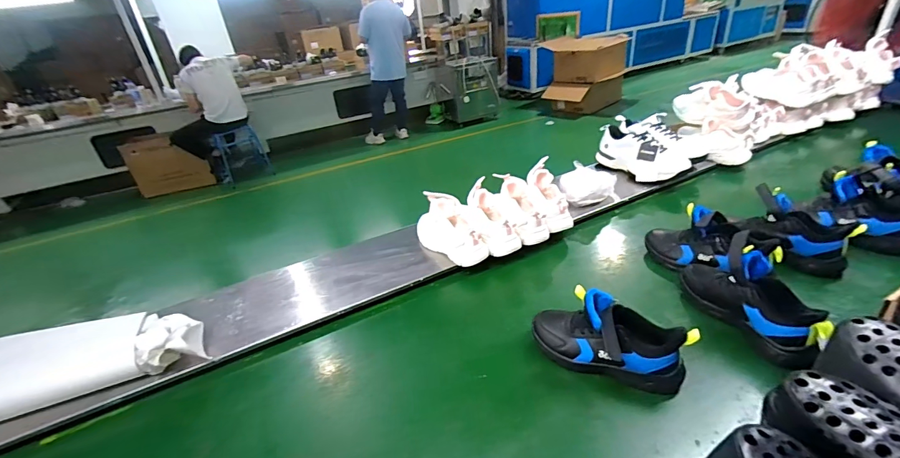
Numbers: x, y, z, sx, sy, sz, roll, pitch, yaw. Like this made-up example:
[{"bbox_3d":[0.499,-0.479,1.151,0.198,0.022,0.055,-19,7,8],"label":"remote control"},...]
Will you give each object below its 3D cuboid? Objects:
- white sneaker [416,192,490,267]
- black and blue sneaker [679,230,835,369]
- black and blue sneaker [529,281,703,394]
[{"bbox_3d":[0.000,-0.001,0.932,0.110,0.133,0.185,-19,34,-21],"label":"white sneaker"},{"bbox_3d":[0.519,0.113,0.680,0.082,0.141,0.246,-10,30,-7],"label":"black and blue sneaker"},{"bbox_3d":[0.250,0.172,0.630,0.227,0.132,0.089,19,38,37],"label":"black and blue sneaker"}]

